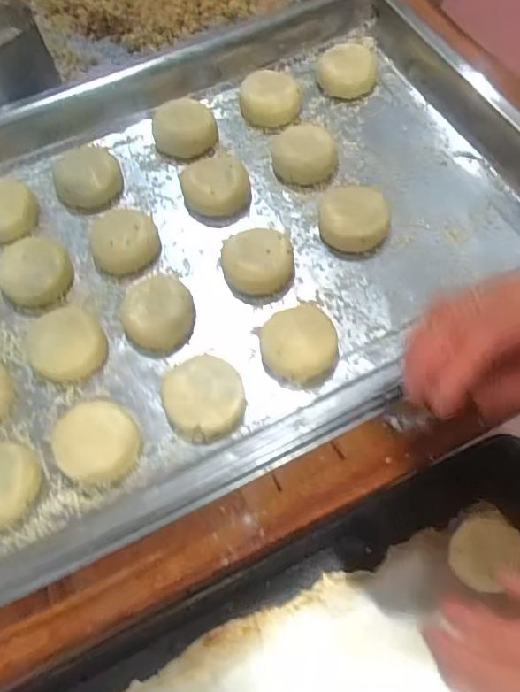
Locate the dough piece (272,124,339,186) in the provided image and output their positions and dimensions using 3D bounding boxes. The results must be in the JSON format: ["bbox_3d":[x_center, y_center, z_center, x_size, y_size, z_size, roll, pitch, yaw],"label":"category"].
[{"bbox_3d":[0.041,-0.178,0.479,0.057,0.023,0.051,-3,65,0],"label":"dough piece"}]

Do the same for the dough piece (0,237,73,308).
[{"bbox_3d":[-0.193,-0.065,0.439,0.056,0.017,0.061,-13,66,-5],"label":"dough piece"}]

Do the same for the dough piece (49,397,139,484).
[{"bbox_3d":[-0.120,0.067,0.371,0.058,0.019,0.065,-39,70,-15],"label":"dough piece"}]

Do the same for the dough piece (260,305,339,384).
[{"bbox_3d":[0.029,-0.003,0.393,0.054,0.019,0.057,0,65,1],"label":"dough piece"}]

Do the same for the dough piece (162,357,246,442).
[{"bbox_3d":[-0.042,0.038,0.381,0.058,0.021,0.059,0,65,1],"label":"dough piece"}]

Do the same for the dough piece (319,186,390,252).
[{"bbox_3d":[0.081,-0.110,0.443,0.058,0.030,0.053,0,65,1],"label":"dough piece"}]

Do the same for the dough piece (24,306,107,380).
[{"bbox_3d":[-0.156,-0.001,0.410,0.058,0.016,0.058,0,65,1],"label":"dough piece"}]

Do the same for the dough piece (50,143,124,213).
[{"bbox_3d":[-0.161,-0.159,0.477,0.060,0.022,0.061,0,65,1],"label":"dough piece"}]

